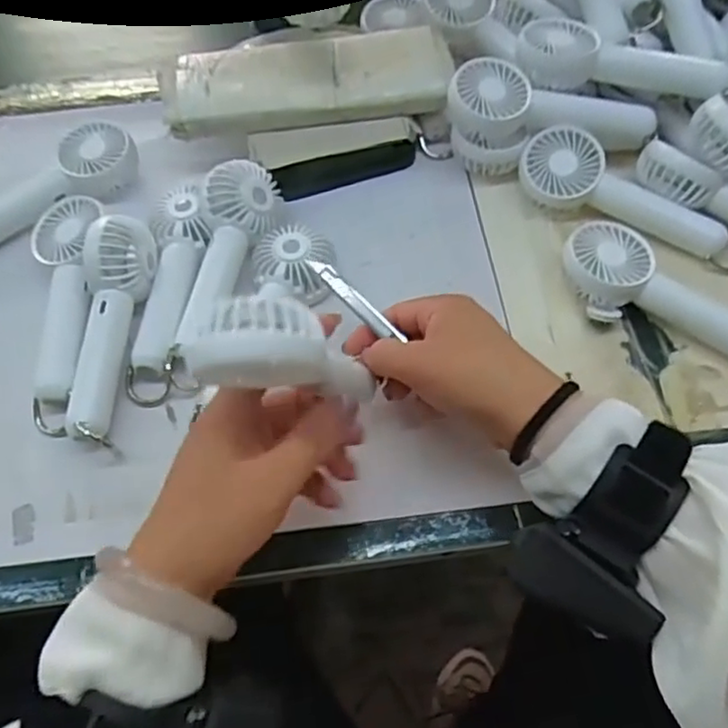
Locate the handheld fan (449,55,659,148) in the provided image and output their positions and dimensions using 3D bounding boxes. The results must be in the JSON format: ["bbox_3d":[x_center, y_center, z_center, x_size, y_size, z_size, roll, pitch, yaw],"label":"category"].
[{"bbox_3d":[0.133,-0.180,0.465,0.142,0.030,0.049,13,62,9],"label":"handheld fan"}]

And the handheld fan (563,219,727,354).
[{"bbox_3d":[0.200,-0.033,0.421,0.158,0.034,0.058,39,69,21],"label":"handheld fan"}]

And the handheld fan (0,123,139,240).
[{"bbox_3d":[-0.243,-0.120,0.489,0.161,0.033,0.050,-41,67,-19],"label":"handheld fan"}]

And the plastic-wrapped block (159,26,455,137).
[{"bbox_3d":[-0.043,-0.215,0.500,0.209,0.019,0.079,-12,58,-3],"label":"plastic-wrapped block"}]

